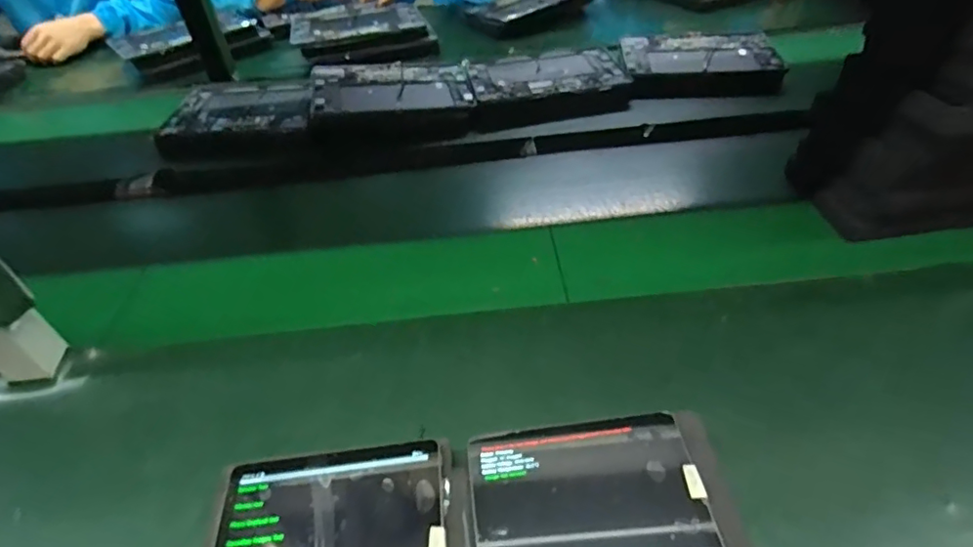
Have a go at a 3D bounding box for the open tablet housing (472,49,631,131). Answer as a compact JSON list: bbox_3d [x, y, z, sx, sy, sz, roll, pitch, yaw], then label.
[{"bbox_3d":[0.096,-0.318,0.936,0.273,0.038,0.194,-11,44,-5],"label":"open tablet housing"}]

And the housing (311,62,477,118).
[{"bbox_3d":[-0.155,-0.305,0.915,0.261,0.038,0.159,-7,44,-1],"label":"housing"}]

